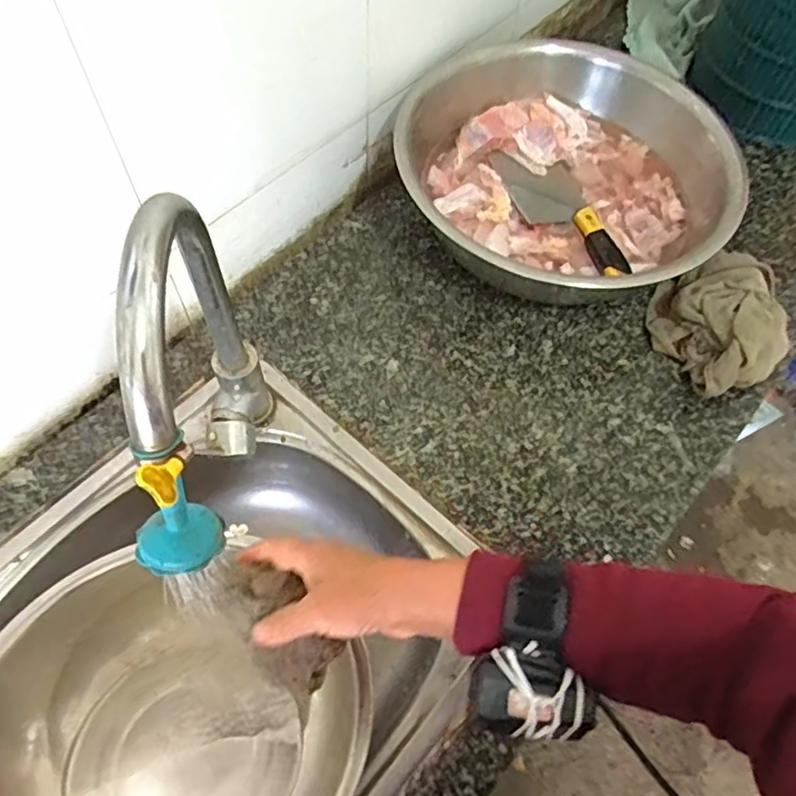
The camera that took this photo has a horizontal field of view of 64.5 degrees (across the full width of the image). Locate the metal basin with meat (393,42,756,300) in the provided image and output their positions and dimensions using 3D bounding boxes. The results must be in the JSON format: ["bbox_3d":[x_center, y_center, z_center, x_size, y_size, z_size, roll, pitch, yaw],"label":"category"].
[{"bbox_3d":[0.193,-0.258,0.726,0.364,0.117,0.339,1,63,-1],"label":"metal basin with meat"}]

